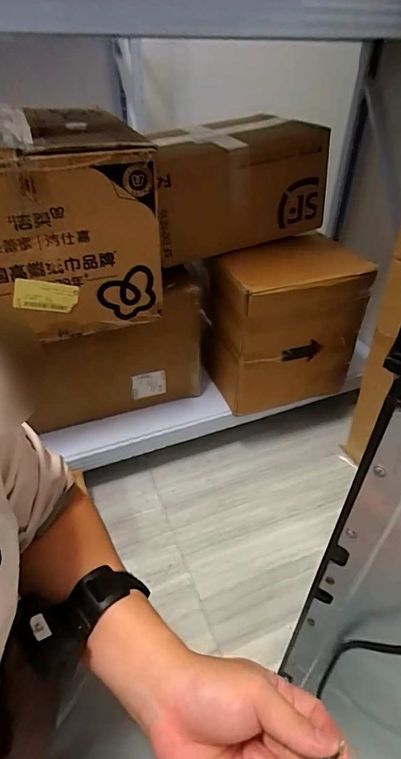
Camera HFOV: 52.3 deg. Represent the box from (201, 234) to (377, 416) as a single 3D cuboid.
[{"bbox_3d":[0.195,-0.127,1.008,0.314,0.355,0.205,-14,42,-16],"label":"box"}]

